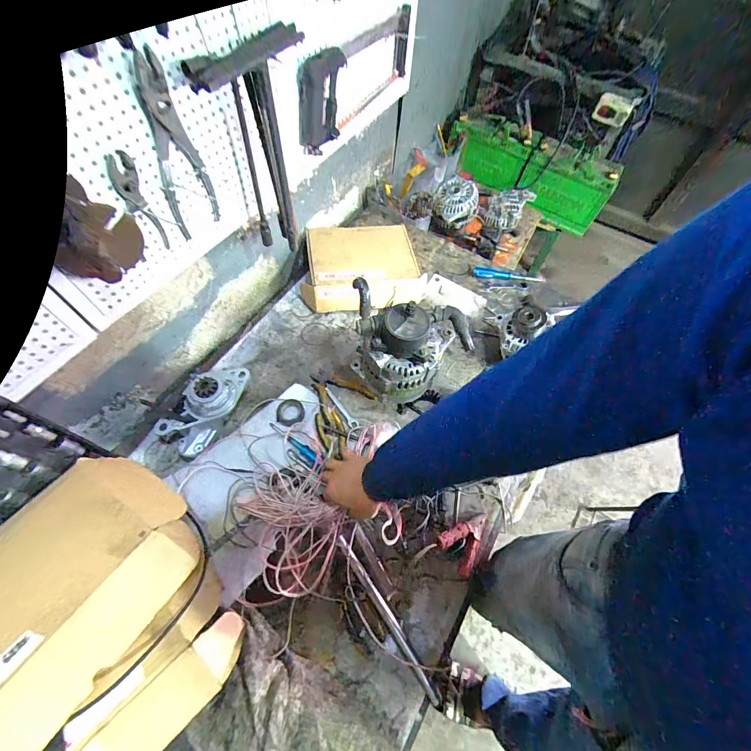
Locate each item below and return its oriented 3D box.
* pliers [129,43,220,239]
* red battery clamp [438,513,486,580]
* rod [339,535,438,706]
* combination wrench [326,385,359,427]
[{"bbox_3d":[-0.282,-0.316,0.516,0.017,0.242,0.080,37,61,11],"label":"pliers"},{"bbox_3d":[0.168,0.291,0.639,0.101,0.029,0.075,-34,67,-20],"label":"red battery clamp"},{"bbox_3d":[0.018,0.390,0.592,0.018,0.017,0.272,-30,66,-18],"label":"rod"},{"bbox_3d":[-0.074,0.066,0.777,0.017,0.014,0.118,-32,67,-19],"label":"combination wrench"}]

